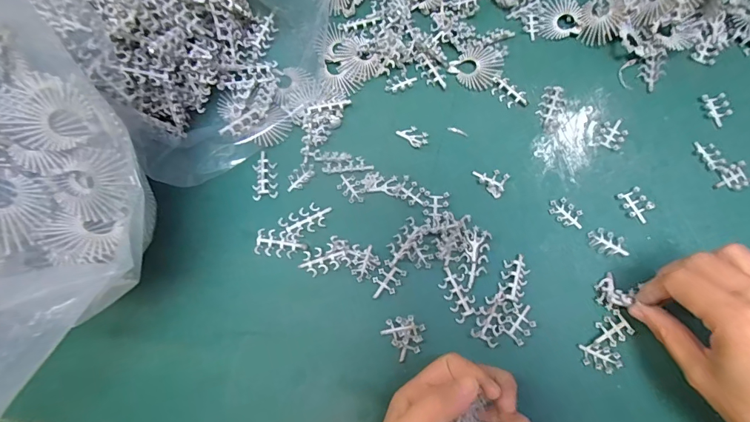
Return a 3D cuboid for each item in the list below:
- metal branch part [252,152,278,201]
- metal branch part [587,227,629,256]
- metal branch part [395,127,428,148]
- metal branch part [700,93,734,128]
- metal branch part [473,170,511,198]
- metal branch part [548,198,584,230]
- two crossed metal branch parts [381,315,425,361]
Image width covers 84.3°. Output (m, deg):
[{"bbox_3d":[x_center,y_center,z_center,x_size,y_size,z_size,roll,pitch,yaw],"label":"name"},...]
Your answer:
[{"bbox_3d":[-0.090,-0.029,0.338,0.019,0.005,0.039,-7,74,0],"label":"metal branch part"},{"bbox_3d":[0.177,0.025,0.315,0.030,0.004,0.017,30,77,10],"label":"metal branch part"},{"bbox_3d":[0.032,-0.064,0.347,0.025,0.004,0.016,40,79,12],"label":"metal branch part"},{"bbox_3d":[0.288,-0.086,0.346,0.017,0.006,0.029,-16,74,-3],"label":"metal branch part"},{"bbox_3d":[0.093,-0.025,0.334,0.027,0.005,0.022,32,77,10],"label":"metal branch part"},{"bbox_3d":[0.150,0.002,0.324,0.029,0.004,0.017,39,79,12],"label":"metal branch part"},{"bbox_3d":[0.022,0.088,0.296,0.026,0.012,0.029,-38,76,-9],"label":"two crossed metal branch parts"}]

